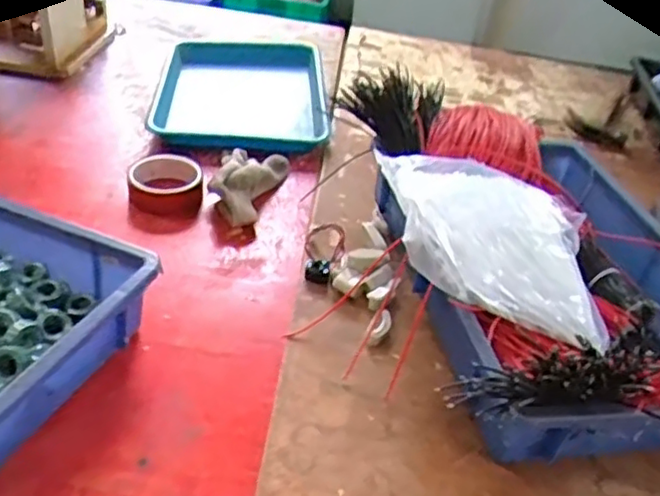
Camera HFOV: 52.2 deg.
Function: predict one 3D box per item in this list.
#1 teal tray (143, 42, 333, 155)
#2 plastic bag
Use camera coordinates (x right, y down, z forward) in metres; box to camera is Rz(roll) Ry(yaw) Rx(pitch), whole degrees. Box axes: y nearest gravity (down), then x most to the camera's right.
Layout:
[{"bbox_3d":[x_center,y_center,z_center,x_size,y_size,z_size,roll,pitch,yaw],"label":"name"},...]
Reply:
[{"bbox_3d":[-0.132,-0.249,1.047,0.254,0.040,0.389,3,37,-5],"label":"teal tray"},{"bbox_3d":[0.159,-0.014,0.661,0.213,0.070,0.210,8,37,0],"label":"plastic bag"}]

